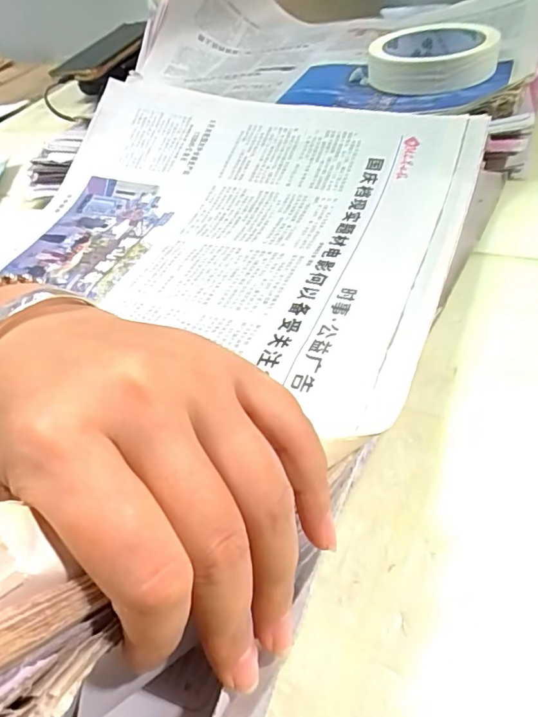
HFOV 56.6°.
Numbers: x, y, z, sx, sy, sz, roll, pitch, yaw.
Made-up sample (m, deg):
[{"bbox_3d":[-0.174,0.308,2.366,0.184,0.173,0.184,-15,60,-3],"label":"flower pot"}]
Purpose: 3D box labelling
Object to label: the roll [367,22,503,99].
[{"bbox_3d":[0.133,-0.245,0.409,0.099,0.033,0.109,5,47,18],"label":"roll"}]

